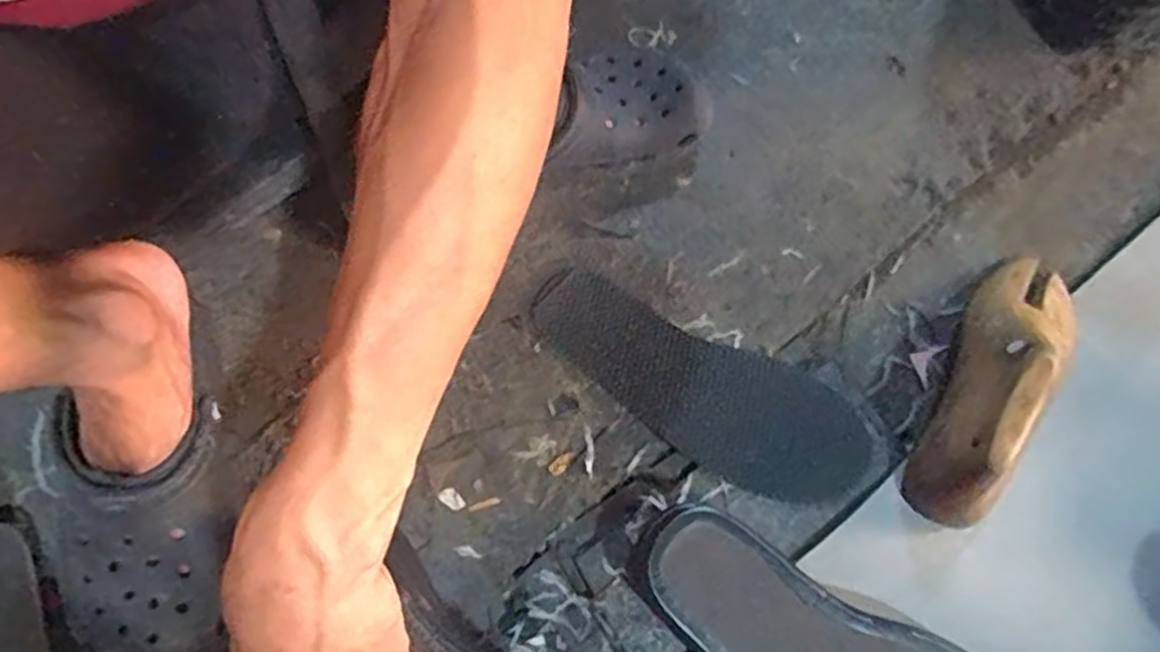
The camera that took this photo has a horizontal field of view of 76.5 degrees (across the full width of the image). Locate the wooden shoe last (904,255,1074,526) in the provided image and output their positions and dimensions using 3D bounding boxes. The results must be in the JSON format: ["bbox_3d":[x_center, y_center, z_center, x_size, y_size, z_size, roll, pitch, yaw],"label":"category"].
[{"bbox_3d":[0.296,0.024,0.508,0.063,0.092,0.234,35,61,8],"label":"wooden shoe last"}]

